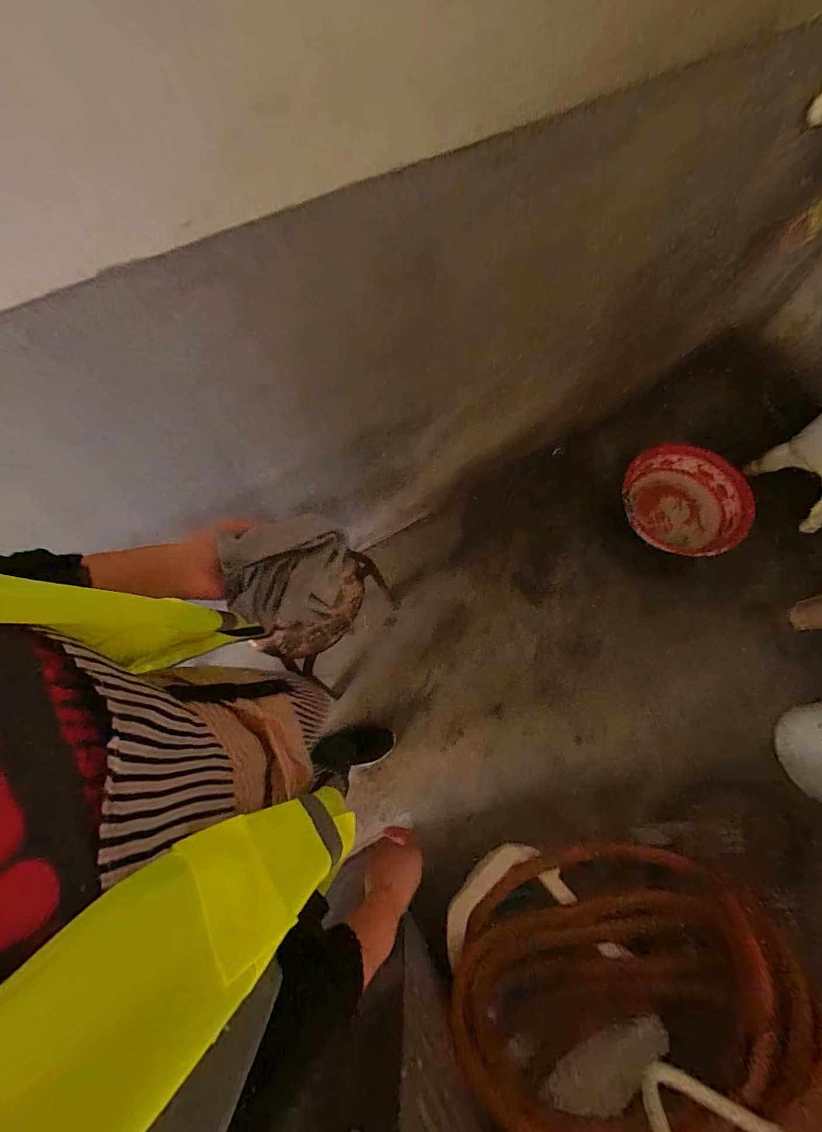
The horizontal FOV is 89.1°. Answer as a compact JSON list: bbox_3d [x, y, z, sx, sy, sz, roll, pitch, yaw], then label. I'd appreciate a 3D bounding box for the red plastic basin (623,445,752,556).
[{"bbox_3d":[0.844,-0.200,1.309,0.386,0.128,0.368,-1,71,2],"label":"red plastic basin"}]

